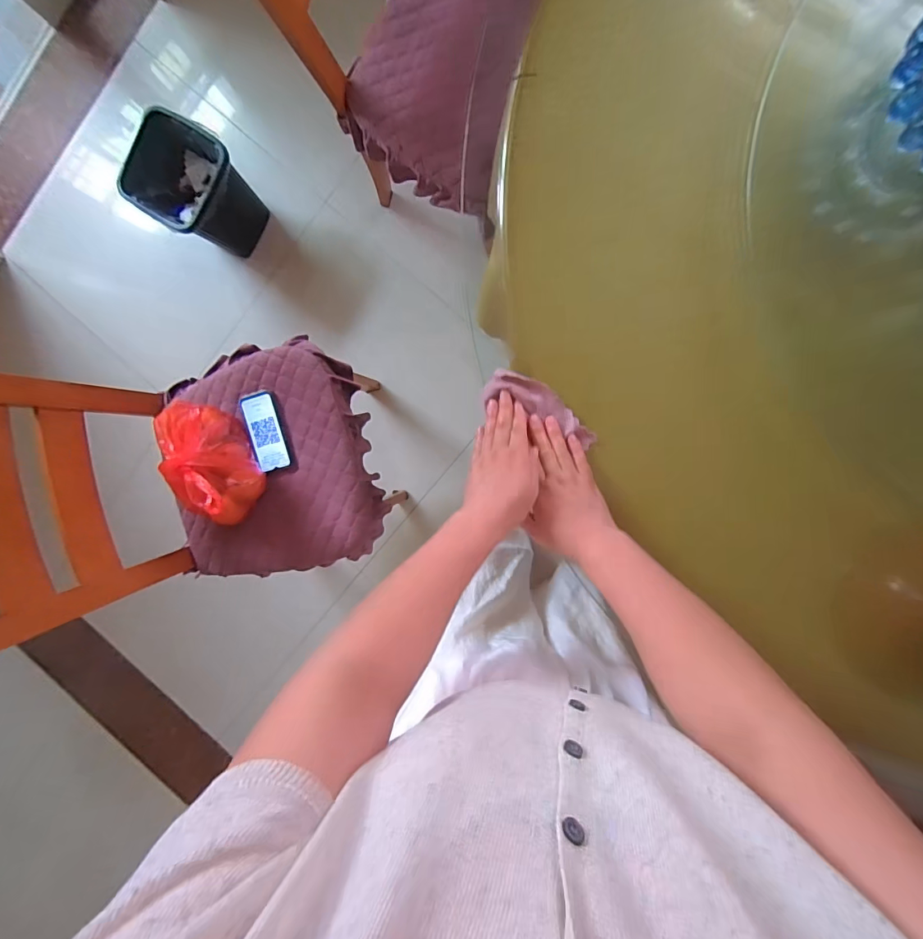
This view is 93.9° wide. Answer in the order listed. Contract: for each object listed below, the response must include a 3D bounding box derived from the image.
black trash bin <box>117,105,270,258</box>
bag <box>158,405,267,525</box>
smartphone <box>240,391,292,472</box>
[{"bbox_3d":[-0.719,-0.760,1.189,0.258,0.236,0.247,31,97,3],"label":"black trash bin"},{"bbox_3d":[-0.505,-0.019,0.845,0.125,0.155,0.264,-20,92,7],"label":"bag"},{"bbox_3d":[-0.410,-0.079,0.906,0.071,0.015,0.163,-15,97,4],"label":"smartphone"}]

